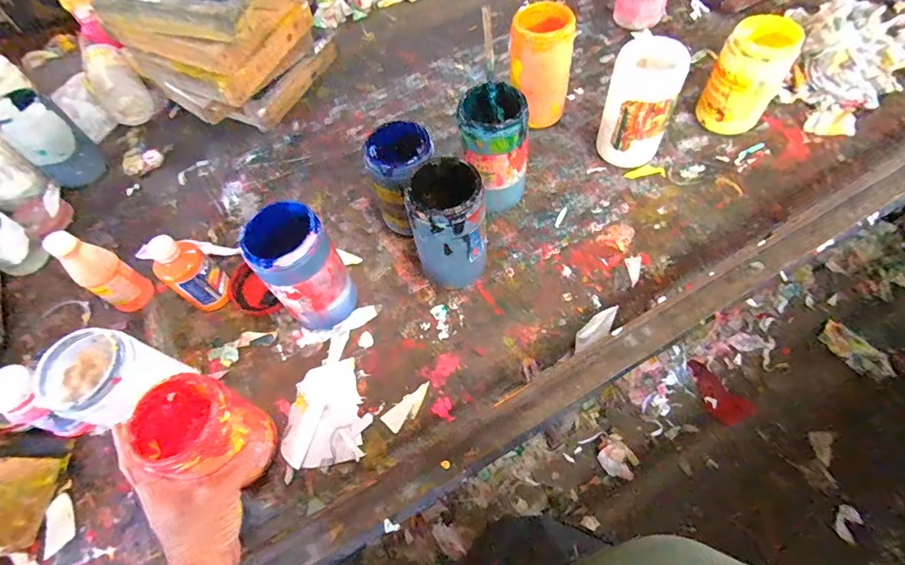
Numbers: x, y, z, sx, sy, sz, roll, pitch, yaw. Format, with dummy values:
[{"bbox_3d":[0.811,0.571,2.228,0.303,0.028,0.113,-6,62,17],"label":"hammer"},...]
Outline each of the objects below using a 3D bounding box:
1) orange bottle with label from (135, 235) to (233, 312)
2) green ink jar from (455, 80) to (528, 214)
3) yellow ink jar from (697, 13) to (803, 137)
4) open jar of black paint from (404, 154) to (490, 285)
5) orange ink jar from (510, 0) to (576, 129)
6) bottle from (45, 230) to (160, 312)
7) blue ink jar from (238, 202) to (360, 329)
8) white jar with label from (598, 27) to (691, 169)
[{"bbox_3d":[-0.350,-0.011,0.608,0.053,0.125,0.064,31,68,21],"label":"orange bottle with label"},{"bbox_3d":[0.058,-0.182,0.640,0.090,0.170,0.082,-3,60,4],"label":"green ink jar"},{"bbox_3d":[0.445,-0.309,0.680,0.093,0.163,0.087,-3,60,4],"label":"yellow ink jar"},{"bbox_3d":[0.000,-0.073,0.587,0.092,0.169,0.099,-3,60,4],"label":"open jar of black paint"},{"bbox_3d":[0.144,-0.345,0.730,0.096,0.171,0.098,8,61,10],"label":"orange ink jar"},{"bbox_3d":[-0.475,-0.011,0.611,0.049,0.140,0.054,8,61,10],"label":"bottle"},{"bbox_3d":[-0.184,-0.013,0.569,0.089,0.169,0.090,-3,60,4],"label":"blue ink jar"},{"bbox_3d":[0.278,-0.259,0.671,0.101,0.160,0.100,17,63,15],"label":"white jar with label"}]

